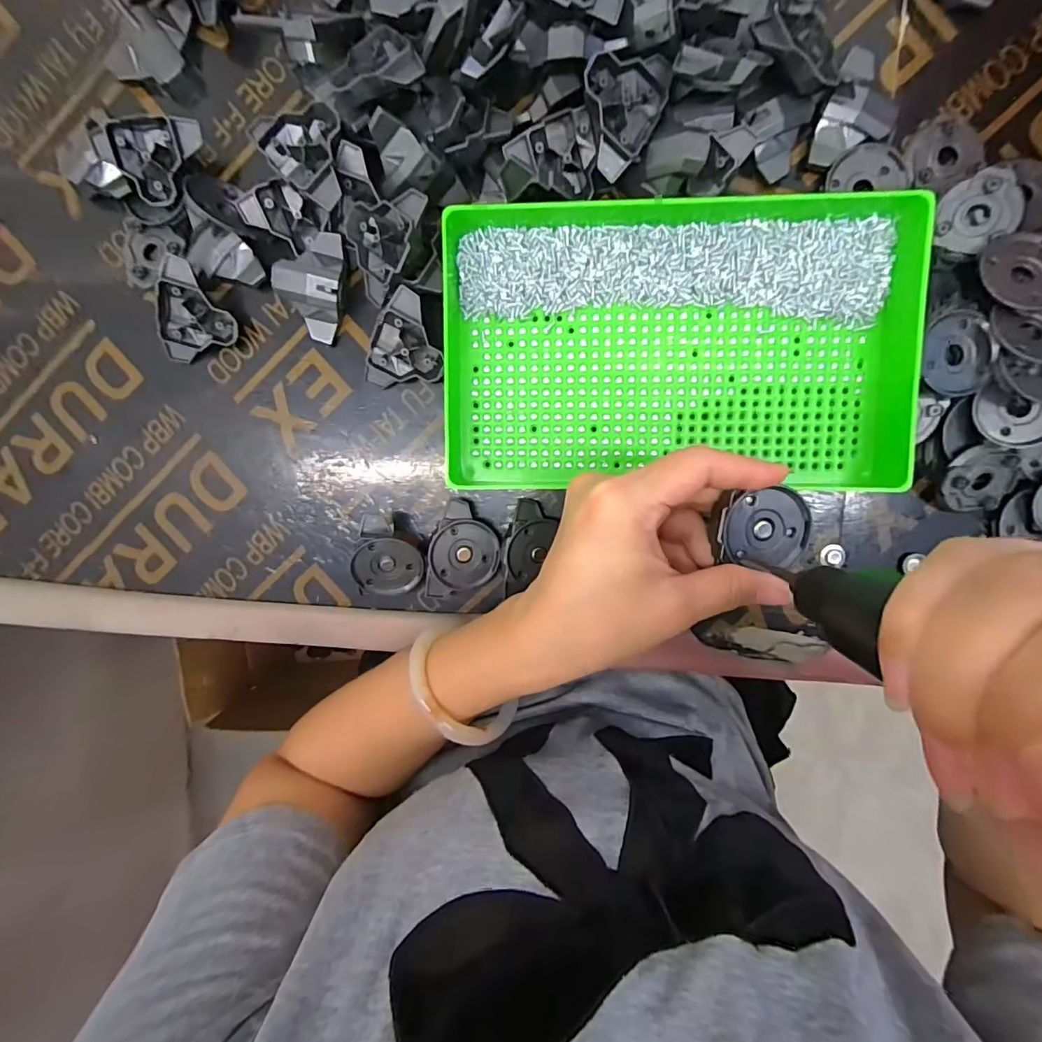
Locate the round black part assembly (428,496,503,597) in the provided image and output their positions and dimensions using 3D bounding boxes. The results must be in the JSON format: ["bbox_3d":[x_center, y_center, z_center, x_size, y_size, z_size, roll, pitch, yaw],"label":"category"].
[{"bbox_3d":[-0.036,0.018,0.305,0.042,0.017,0.058,5,96,-23],"label":"round black part assembly"}]

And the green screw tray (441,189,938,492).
[{"bbox_3d":[0.085,-0.095,0.273,0.249,0.035,0.150,0,96,4],"label":"green screw tray"}]

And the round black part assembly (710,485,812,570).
[{"bbox_3d":[0.114,0.003,0.235,0.042,0.012,0.036,3,96,4],"label":"round black part assembly"}]

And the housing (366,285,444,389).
[{"bbox_3d":[-0.075,-0.107,0.294,0.047,0.013,0.051,-9,123,7],"label":"housing"}]

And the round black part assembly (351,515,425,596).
[{"bbox_3d":[-0.080,0.024,0.305,0.039,0.029,0.051,11,97,3],"label":"round black part assembly"}]

